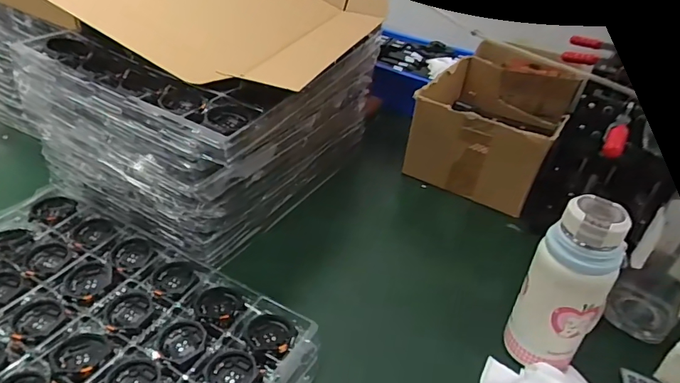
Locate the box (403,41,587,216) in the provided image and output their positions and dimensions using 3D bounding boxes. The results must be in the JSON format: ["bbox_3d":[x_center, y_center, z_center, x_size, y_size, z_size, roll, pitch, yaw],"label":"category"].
[{"bbox_3d":[0.301,-0.138,0.870,0.223,0.138,0.370,24,39,23],"label":"box"}]

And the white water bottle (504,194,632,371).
[{"bbox_3d":[0.230,0.095,0.472,0.059,0.186,0.074,-2,36,-12],"label":"white water bottle"}]

